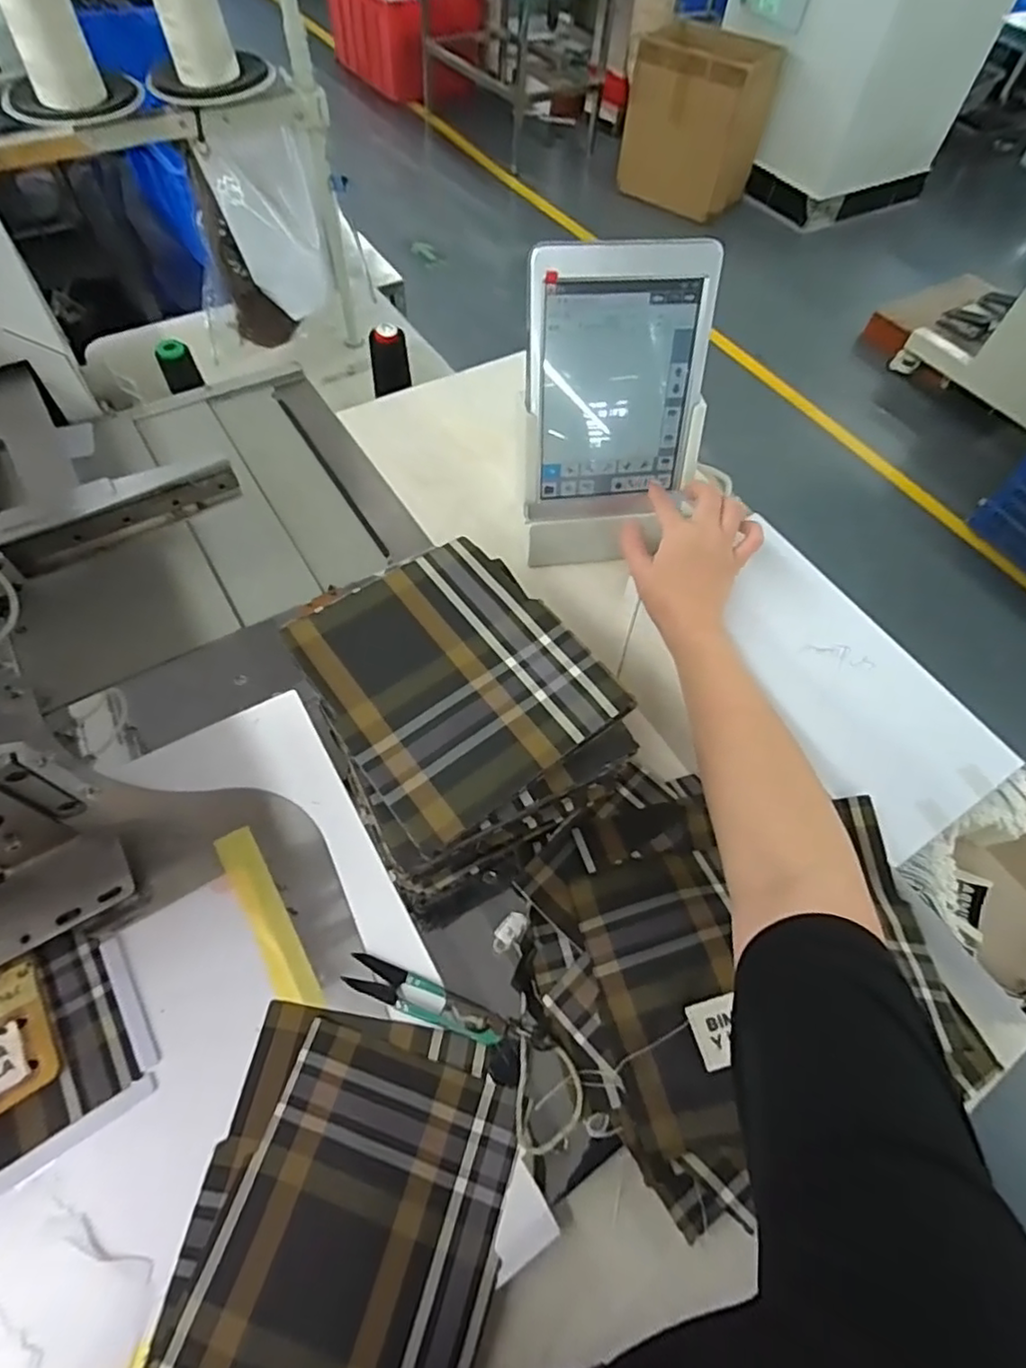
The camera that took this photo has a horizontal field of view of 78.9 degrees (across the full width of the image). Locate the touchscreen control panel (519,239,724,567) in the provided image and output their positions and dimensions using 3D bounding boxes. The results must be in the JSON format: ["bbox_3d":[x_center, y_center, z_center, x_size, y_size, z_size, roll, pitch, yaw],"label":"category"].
[{"bbox_3d":[0.085,-0.221,0.522,0.150,0.241,0.029,-8,38,-7],"label":"touchscreen control panel"}]

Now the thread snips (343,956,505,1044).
[{"bbox_3d":[-0.054,0.198,0.391,0.105,0.008,0.022,20,60,7],"label":"thread snips"}]

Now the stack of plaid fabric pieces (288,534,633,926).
[{"bbox_3d":[-0.039,0.026,0.425,0.162,0.122,0.182,-27,65,-19],"label":"stack of plaid fabric pieces"}]

